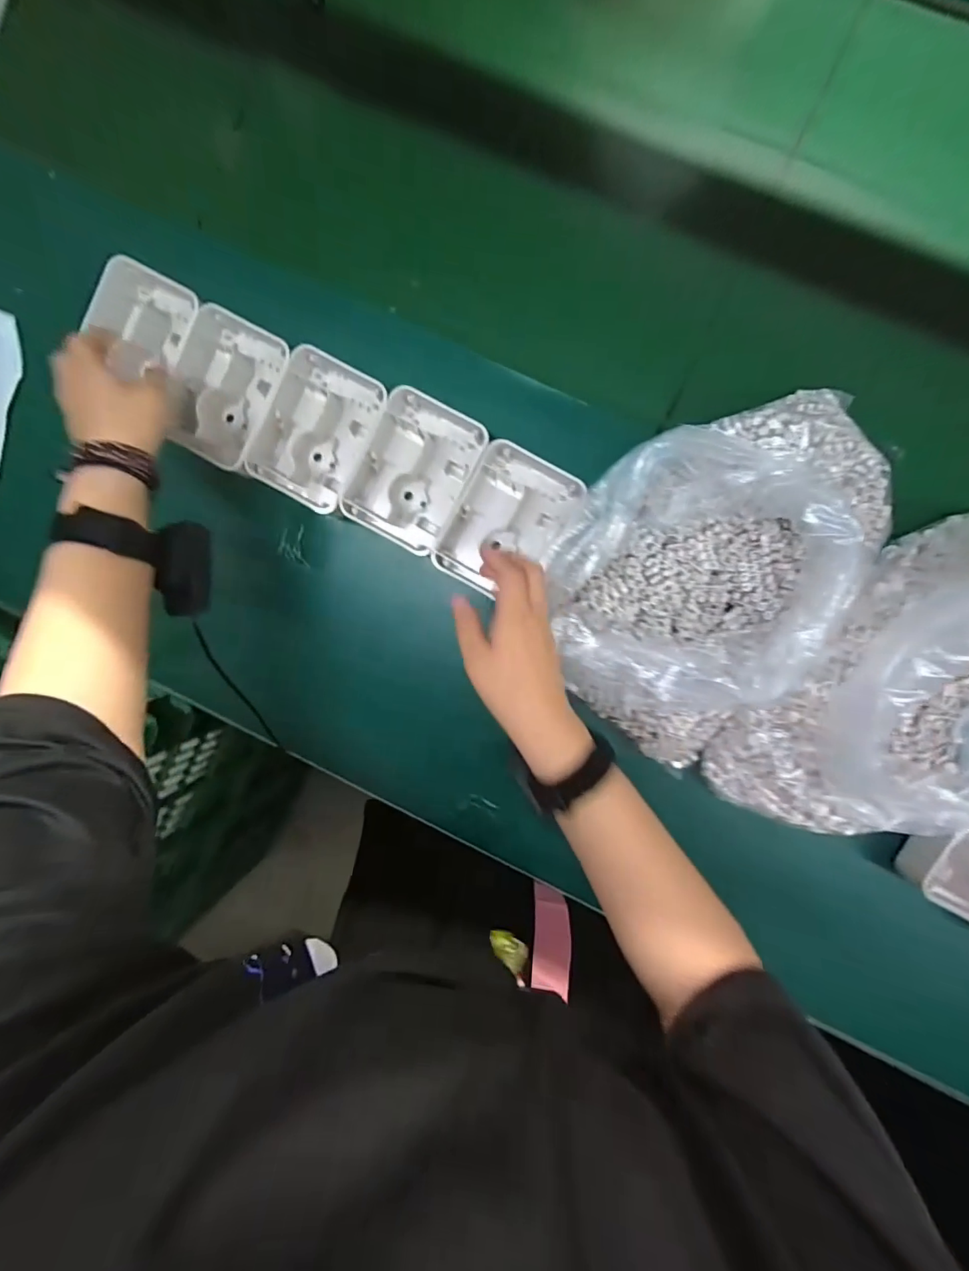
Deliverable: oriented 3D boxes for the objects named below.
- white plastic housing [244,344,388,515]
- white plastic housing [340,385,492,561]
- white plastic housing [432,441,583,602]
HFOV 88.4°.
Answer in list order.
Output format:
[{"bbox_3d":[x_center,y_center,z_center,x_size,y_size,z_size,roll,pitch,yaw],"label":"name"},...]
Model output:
[{"bbox_3d":[-0.155,-0.190,0.472,0.092,0.042,0.134,33,97,3],"label":"white plastic housing"},{"bbox_3d":[-0.061,-0.152,0.470,0.100,0.044,0.136,32,97,3],"label":"white plastic housing"},{"bbox_3d":[0.022,-0.102,0.456,0.099,0.043,0.124,33,97,3],"label":"white plastic housing"}]

